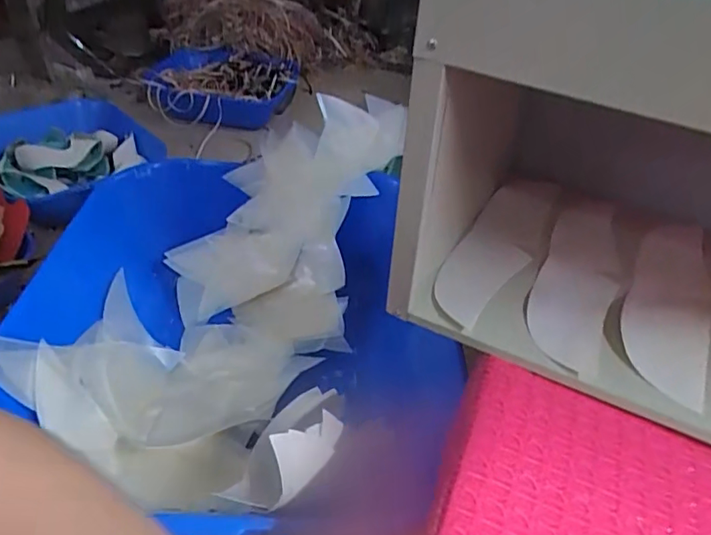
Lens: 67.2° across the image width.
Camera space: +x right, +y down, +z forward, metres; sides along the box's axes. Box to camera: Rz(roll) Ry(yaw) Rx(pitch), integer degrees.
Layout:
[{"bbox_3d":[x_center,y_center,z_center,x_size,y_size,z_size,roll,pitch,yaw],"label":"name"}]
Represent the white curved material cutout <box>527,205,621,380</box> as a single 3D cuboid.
[{"bbox_3d":[0.205,0.005,0.491,0.064,0.008,0.234,22,43,16],"label":"white curved material cutout"}]

